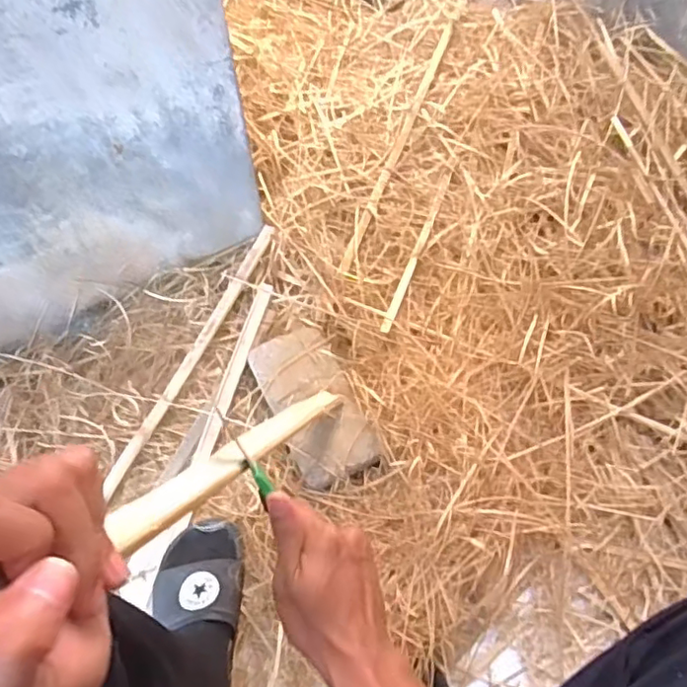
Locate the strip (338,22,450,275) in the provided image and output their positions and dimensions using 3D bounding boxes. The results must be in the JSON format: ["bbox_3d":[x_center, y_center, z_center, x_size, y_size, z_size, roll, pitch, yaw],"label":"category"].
[{"bbox_3d":[0.102,-0.357,1.015,0.017,0.015,0.583,18,64,9],"label":"strip"}]

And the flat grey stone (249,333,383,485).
[{"bbox_3d":[-0.041,0.078,0.794,0.106,0.038,0.218,-23,65,-12],"label":"flat grey stone"}]

